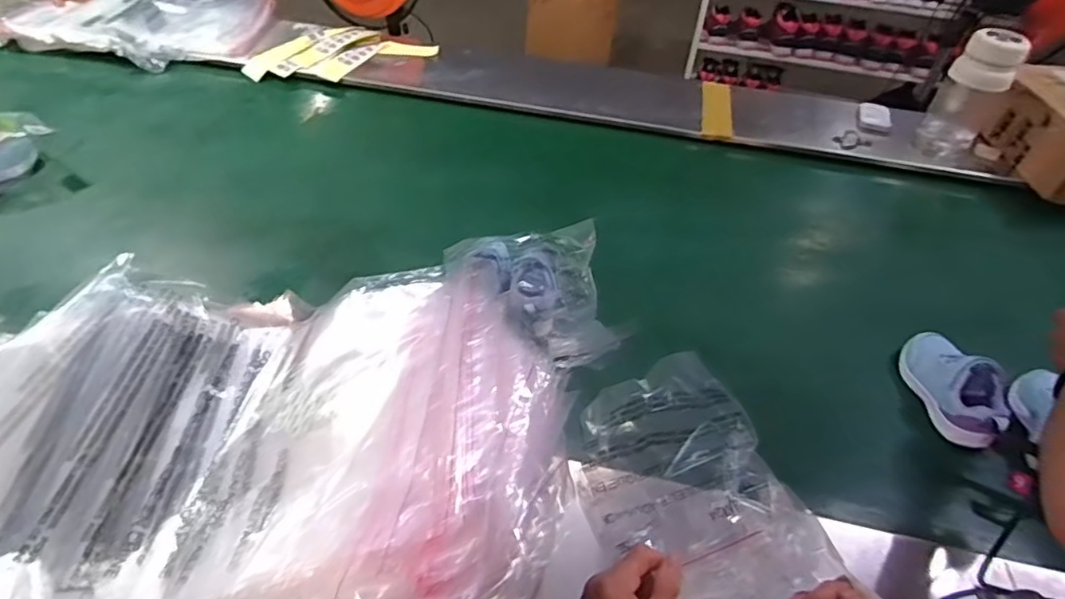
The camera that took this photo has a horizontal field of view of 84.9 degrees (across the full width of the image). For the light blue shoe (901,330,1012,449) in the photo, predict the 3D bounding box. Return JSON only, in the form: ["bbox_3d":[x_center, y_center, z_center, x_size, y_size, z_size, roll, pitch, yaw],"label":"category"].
[{"bbox_3d":[0.509,0.097,0.705,0.071,0.068,0.157,-10,46,-14],"label":"light blue shoe"}]

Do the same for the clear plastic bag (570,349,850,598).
[{"bbox_3d":[0.140,0.171,0.550,0.157,0.110,0.257,-14,47,-17],"label":"clear plastic bag"}]

